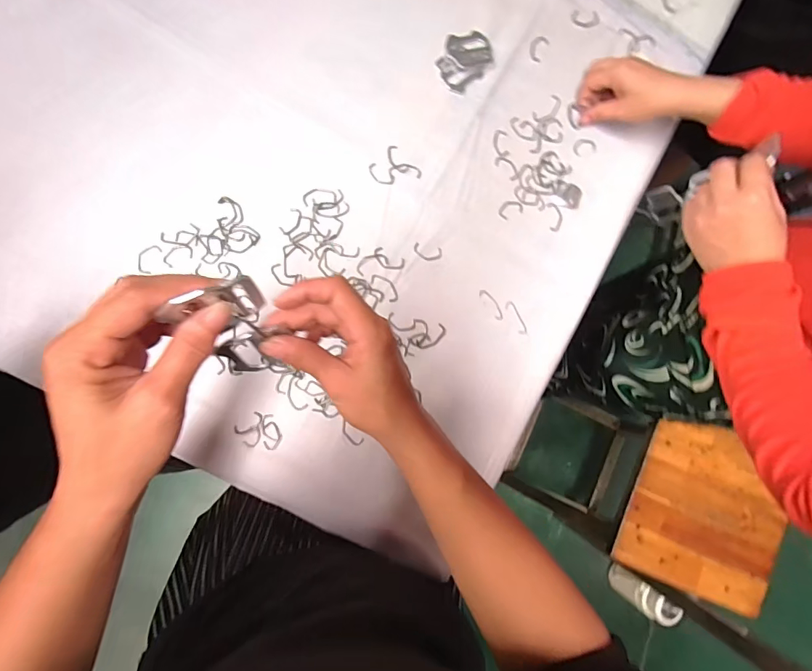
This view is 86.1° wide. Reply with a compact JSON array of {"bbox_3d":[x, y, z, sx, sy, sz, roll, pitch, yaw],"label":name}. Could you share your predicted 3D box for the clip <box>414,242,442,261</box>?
[{"bbox_3d":[0.026,-0.099,0.517,0.034,0.004,0.018,10,85,-9],"label":"clip"}]

